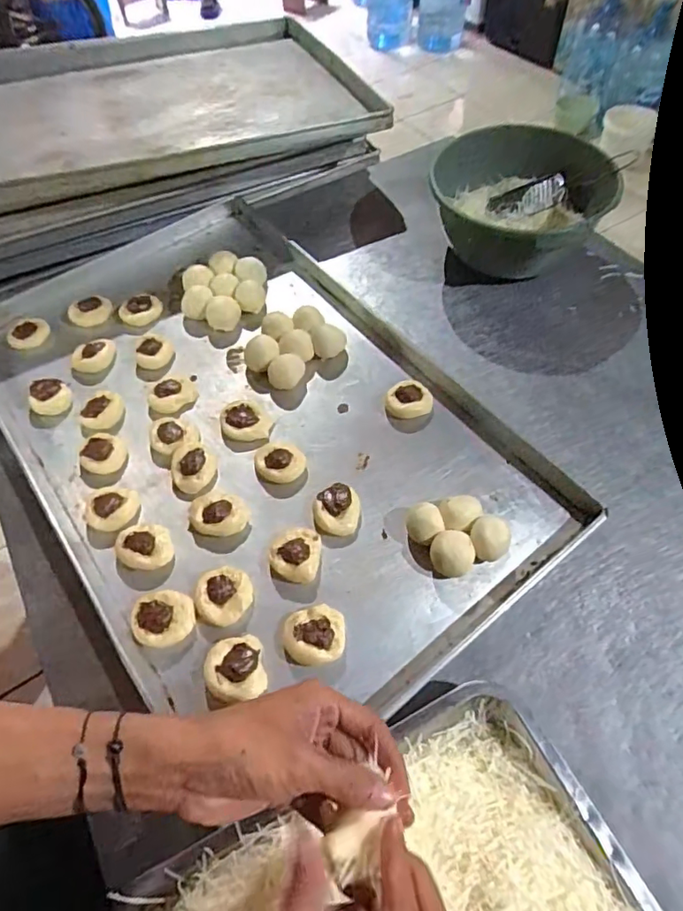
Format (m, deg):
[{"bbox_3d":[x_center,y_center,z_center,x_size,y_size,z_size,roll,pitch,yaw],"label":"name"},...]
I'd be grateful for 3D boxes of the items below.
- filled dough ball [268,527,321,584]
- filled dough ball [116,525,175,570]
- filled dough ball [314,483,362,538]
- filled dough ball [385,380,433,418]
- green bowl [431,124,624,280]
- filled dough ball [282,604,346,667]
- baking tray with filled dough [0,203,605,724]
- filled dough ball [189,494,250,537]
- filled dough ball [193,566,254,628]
[{"bbox_3d":[-0.046,0.099,0.536,0.049,0.023,0.056,5,57,6],"label":"filled dough ball"},{"bbox_3d":[-0.202,0.094,0.549,0.053,0.020,0.053,-1,56,1],"label":"filled dough ball"},{"bbox_3d":[-0.004,0.057,0.564,0.047,0.024,0.054,0,56,2],"label":"filled dough ball"},{"bbox_3d":[0.084,-0.069,0.649,0.051,0.023,0.060,17,58,13],"label":"filled dough ball"},{"bbox_3d":[0.258,-0.369,0.783,0.228,0.123,0.274,28,59,15],"label":"green bowl"},{"bbox_3d":[-0.025,0.165,0.490,0.056,0.022,0.053,-1,56,1],"label":"filled dough ball"},{"bbox_3d":[-0.136,-0.066,0.648,0.459,0.036,0.750,-34,61,-19],"label":"baking tray with filled dough"},{"bbox_3d":[-0.129,0.061,0.567,0.062,0.020,0.048,-1,56,1],"label":"filled dough ball"},{"bbox_3d":[-0.115,0.138,0.519,0.056,0.020,0.054,-1,56,1],"label":"filled dough ball"}]

